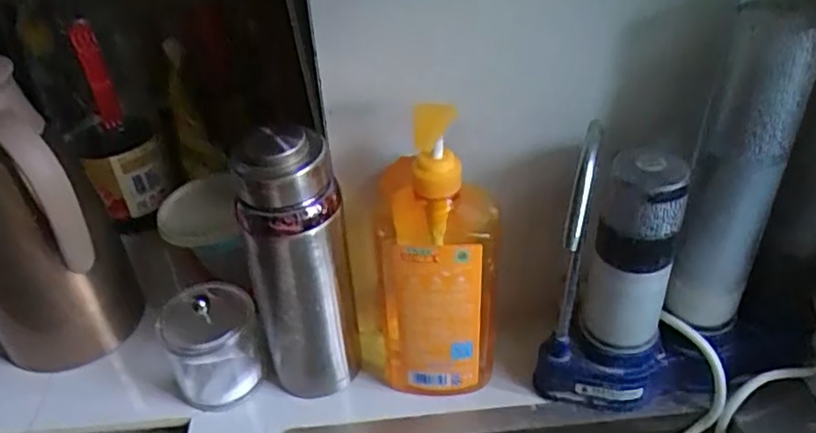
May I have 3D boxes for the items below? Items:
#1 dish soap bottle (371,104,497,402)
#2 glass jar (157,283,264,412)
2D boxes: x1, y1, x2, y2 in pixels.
[{"bbox_3d":[0.020,0.043,0.530,0.100,0.236,0.090,-4,38,-2],"label":"dish soap bottle"},{"bbox_3d":[-0.170,0.107,0.574,0.076,0.094,0.073,-2,38,1],"label":"glass jar"}]

